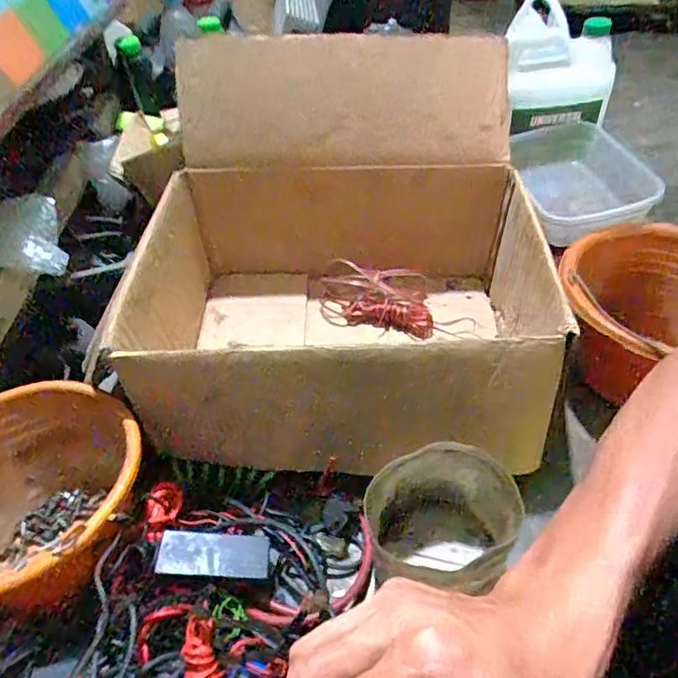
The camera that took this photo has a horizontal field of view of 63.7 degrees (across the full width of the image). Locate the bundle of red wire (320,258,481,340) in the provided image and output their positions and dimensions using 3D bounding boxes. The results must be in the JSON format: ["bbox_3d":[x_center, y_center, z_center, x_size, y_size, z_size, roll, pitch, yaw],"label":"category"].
[{"bbox_3d":[0.090,-0.072,0.861,0.252,0.080,0.105,7,47,12],"label":"bundle of red wire"}]

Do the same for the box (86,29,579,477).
[{"bbox_3d":[-0.004,-0.127,0.738,0.545,0.364,0.532,-1,46,4],"label":"box"}]

